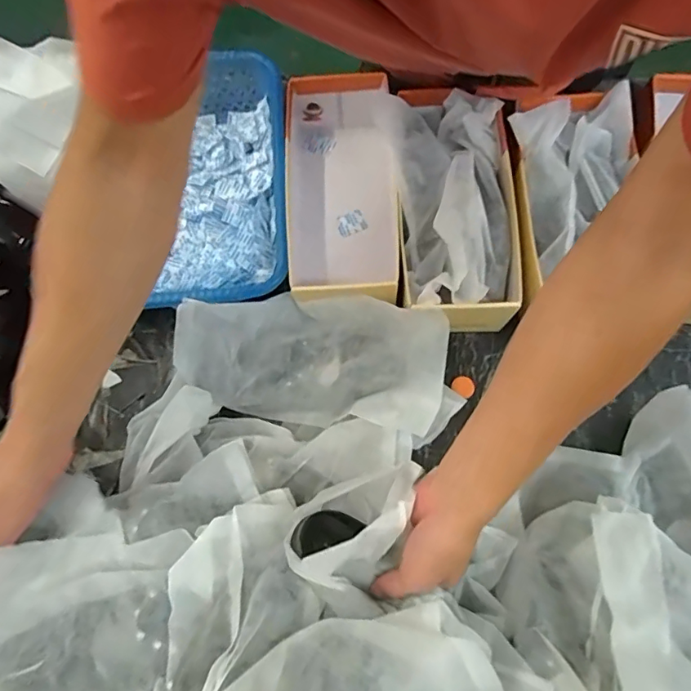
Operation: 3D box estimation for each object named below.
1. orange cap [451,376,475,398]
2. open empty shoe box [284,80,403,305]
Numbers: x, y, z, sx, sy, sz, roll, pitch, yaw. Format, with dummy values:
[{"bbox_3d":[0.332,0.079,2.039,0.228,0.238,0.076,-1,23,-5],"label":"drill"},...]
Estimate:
[{"bbox_3d":[0.141,0.048,0.592,0.026,0.005,0.024,0,76,2],"label":"orange cap"},{"bbox_3d":[-0.004,-0.188,0.617,0.130,0.104,0.279,-3,76,1],"label":"open empty shoe box"}]

